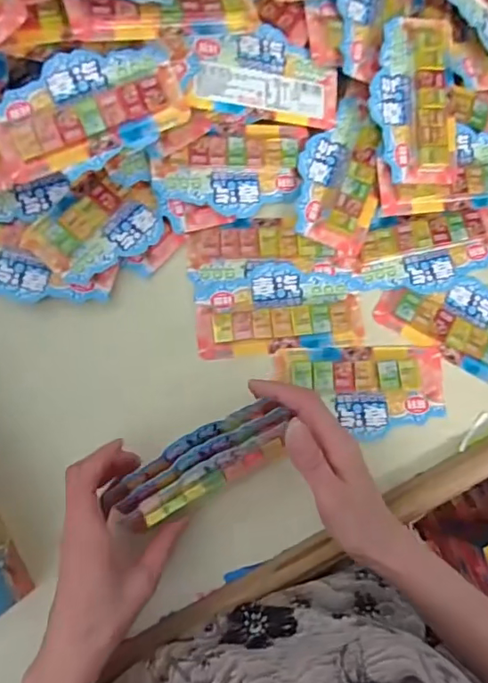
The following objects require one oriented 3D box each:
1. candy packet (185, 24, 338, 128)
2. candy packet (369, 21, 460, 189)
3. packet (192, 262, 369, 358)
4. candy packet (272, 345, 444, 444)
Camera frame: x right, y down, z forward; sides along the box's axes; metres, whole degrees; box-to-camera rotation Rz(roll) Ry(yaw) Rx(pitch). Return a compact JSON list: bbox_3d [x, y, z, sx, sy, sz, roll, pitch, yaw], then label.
[{"bbox_3d":[0.019,-0.236,0.466,0.140,0.006,0.076,-1,91,-20],"label":"candy packet"},{"bbox_3d":[0.153,-0.213,0.474,0.079,0.018,0.143,-5,91,0],"label":"candy packet"},{"bbox_3d":[0.032,-0.031,0.466,0.145,0.012,0.078,-6,80,-6],"label":"packet"},{"bbox_3d":[0.103,0.043,0.457,0.143,0.016,0.076,-1,80,-5],"label":"candy packet"}]

